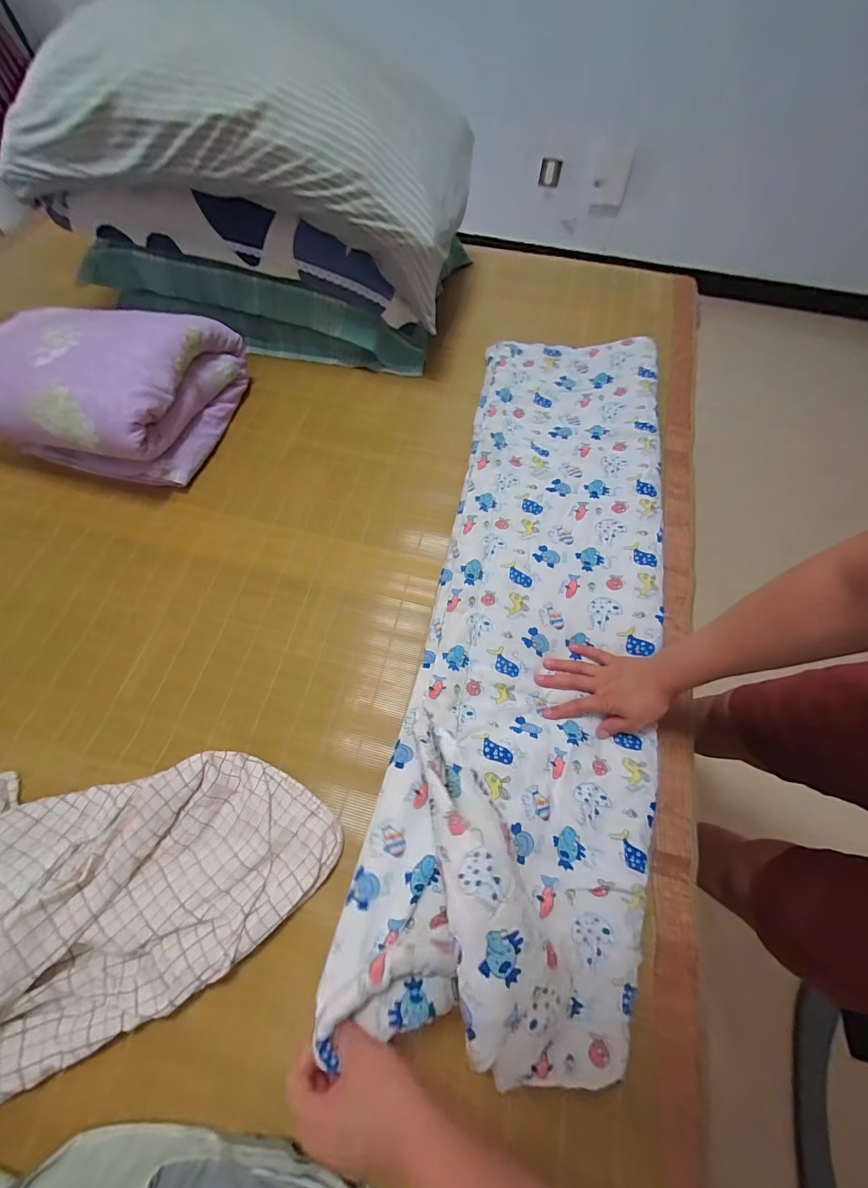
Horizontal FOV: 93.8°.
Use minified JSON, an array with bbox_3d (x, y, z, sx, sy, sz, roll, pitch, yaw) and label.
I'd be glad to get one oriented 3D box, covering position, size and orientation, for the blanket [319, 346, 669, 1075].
[{"bbox_3d":[0.173,-0.040,0.590,0.318,0.119,1.016,15,61,5],"label":"blanket"}]

